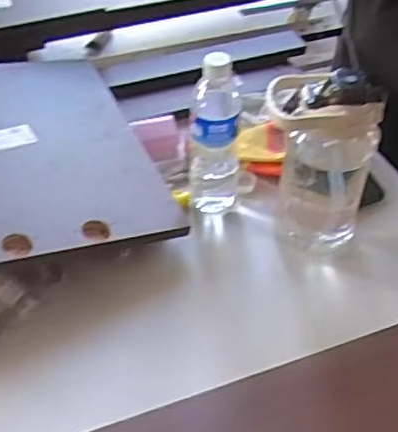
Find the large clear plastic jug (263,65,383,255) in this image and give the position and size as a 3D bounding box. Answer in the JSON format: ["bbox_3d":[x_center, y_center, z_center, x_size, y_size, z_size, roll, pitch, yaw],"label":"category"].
[{"bbox_3d":[0.141,-0.064,0.823,0.126,0.226,0.083,28,50,23],"label":"large clear plastic jug"}]

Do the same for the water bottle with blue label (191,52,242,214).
[{"bbox_3d":[0.023,-0.095,0.873,0.064,0.243,0.058,2,44,-1],"label":"water bottle with blue label"}]

